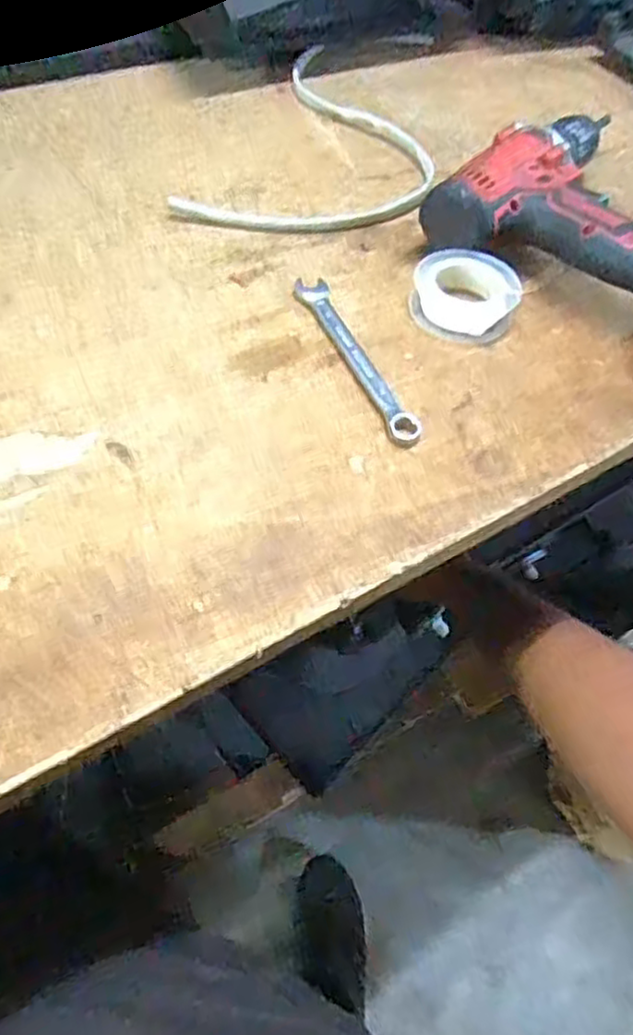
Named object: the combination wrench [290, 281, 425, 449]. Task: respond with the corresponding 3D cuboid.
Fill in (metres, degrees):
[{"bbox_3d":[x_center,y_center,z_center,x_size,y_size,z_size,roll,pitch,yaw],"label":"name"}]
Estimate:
[{"bbox_3d":[0.021,-0.090,0.366,0.019,0.009,0.135,-18,57,-18],"label":"combination wrench"}]

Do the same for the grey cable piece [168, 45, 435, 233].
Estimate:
[{"bbox_3d":[0.018,-0.274,0.499,0.145,0.012,0.256,18,54,8],"label":"grey cable piece"}]

